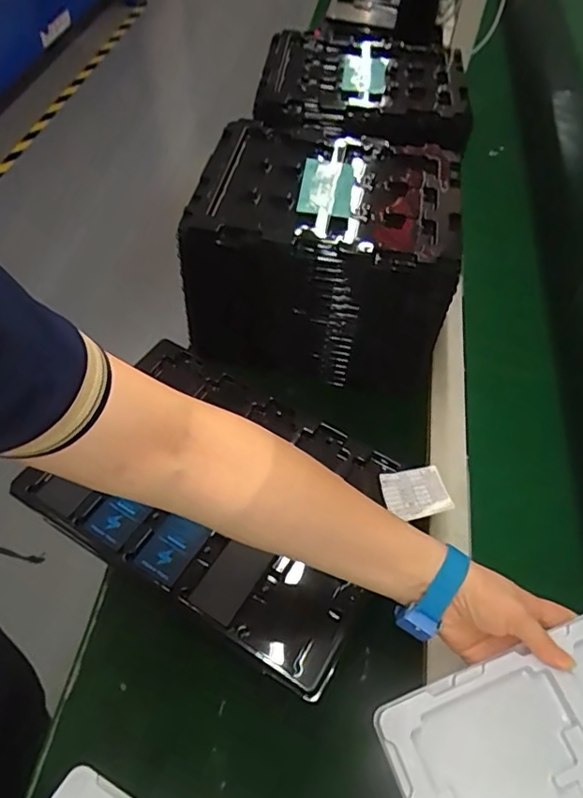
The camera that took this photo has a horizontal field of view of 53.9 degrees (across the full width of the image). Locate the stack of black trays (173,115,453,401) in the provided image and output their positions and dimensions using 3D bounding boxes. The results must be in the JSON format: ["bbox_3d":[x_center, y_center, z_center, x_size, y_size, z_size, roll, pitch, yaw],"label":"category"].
[{"bbox_3d":[0.029,-0.168,0.674,0.267,0.199,0.222,9,49,3],"label":"stack of black trays"}]

